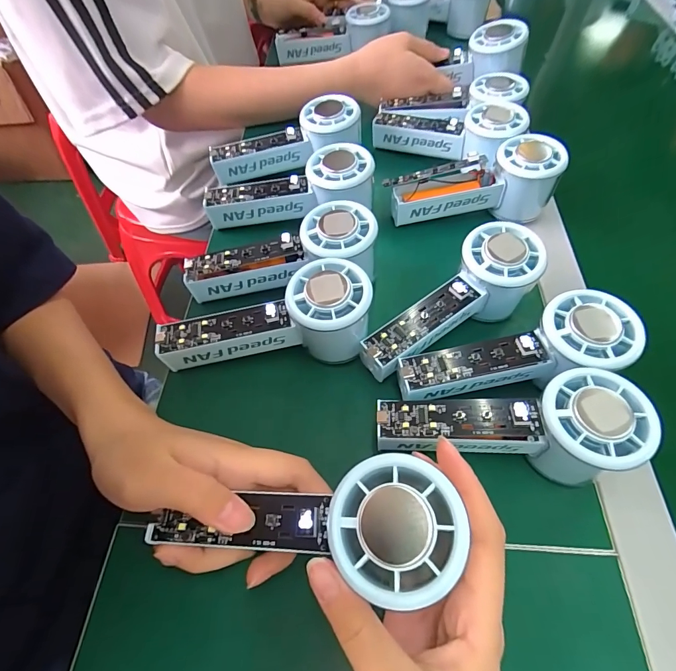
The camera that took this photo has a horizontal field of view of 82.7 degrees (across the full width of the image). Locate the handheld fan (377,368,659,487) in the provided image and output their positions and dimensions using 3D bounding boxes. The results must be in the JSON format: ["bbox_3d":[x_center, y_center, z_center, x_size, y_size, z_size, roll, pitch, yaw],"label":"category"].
[{"bbox_3d":[0.098,0.058,0.229,0.144,0.054,0.053,-2,59,-2],"label":"handheld fan"}]

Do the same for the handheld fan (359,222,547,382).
[{"bbox_3d":[0.083,-0.023,0.289,0.154,0.051,0.056,-35,65,-6],"label":"handheld fan"}]

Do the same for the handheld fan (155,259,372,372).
[{"bbox_3d":[-0.049,-0.009,0.276,0.149,0.050,0.059,-12,59,6],"label":"handheld fan"}]

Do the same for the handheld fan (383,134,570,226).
[{"bbox_3d":[0.123,-0.138,0.352,0.150,0.055,0.056,-10,60,-7],"label":"handheld fan"}]

